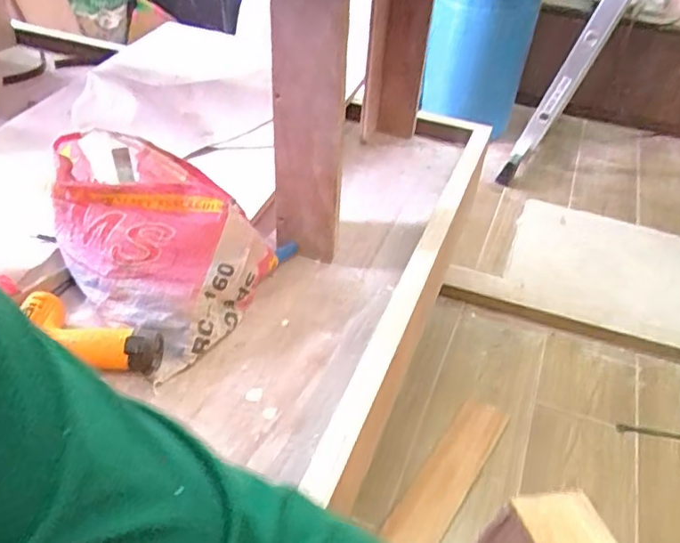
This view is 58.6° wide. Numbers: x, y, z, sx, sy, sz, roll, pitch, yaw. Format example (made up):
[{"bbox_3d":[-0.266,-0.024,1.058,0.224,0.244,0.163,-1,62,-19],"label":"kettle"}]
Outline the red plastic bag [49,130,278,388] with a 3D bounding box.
[{"bbox_3d":[-0.264,-0.049,0.858,0.307,0.183,0.230,26,43,24],"label":"red plastic bag"}]

